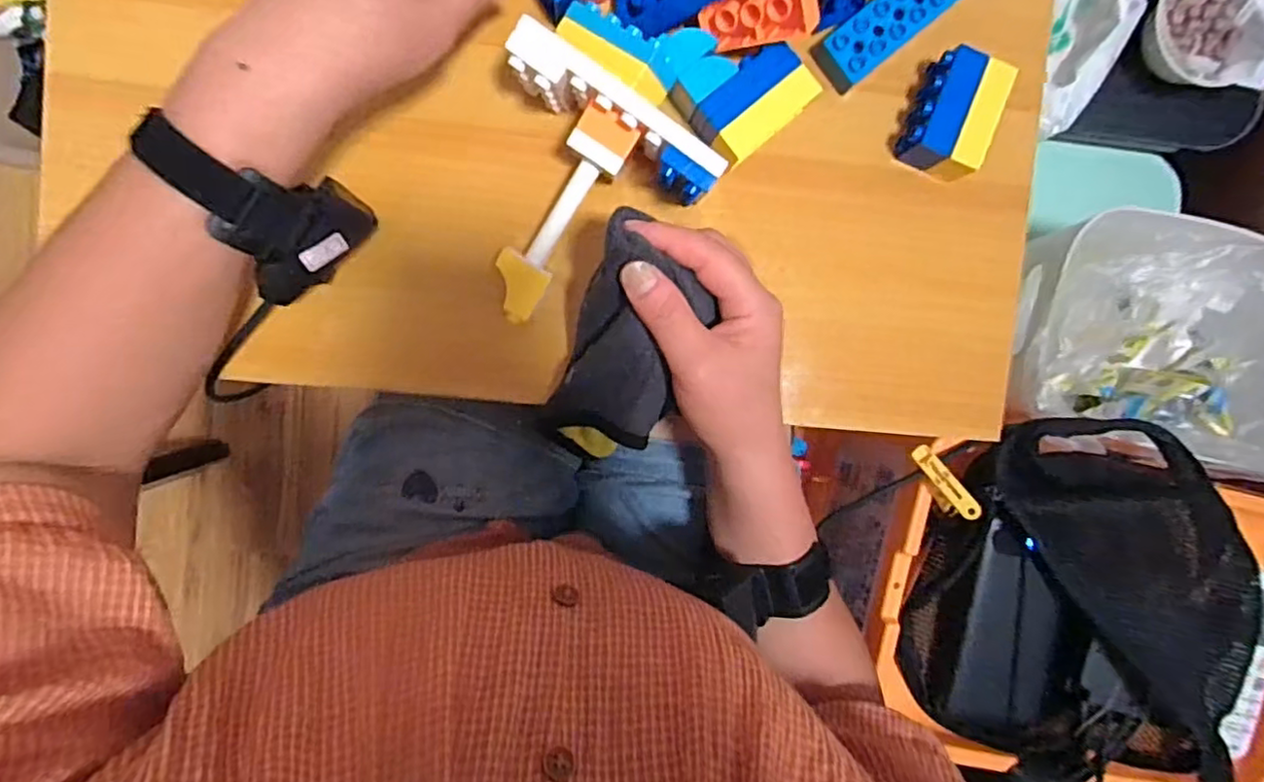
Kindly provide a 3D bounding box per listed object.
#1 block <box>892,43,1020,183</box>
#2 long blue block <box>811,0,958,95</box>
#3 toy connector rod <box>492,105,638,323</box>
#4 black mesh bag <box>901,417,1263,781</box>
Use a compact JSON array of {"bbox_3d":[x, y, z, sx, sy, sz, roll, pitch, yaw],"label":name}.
[{"bbox_3d":[0.193,-0.168,0.398,0.046,0.032,0.067,21,92,-6],"label":"block"},{"bbox_3d":[0.171,-0.235,0.399,0.125,0.021,0.033,-38,96,-1],"label":"long blue block"},{"bbox_3d":[-0.043,-0.097,0.375,0.032,0.042,0.120,33,91,-6],"label":"toy connector rod"},{"bbox_3d":[0.329,0.153,0.481,0.246,0.079,0.270,6,93,-5],"label":"black mesh bag"}]

